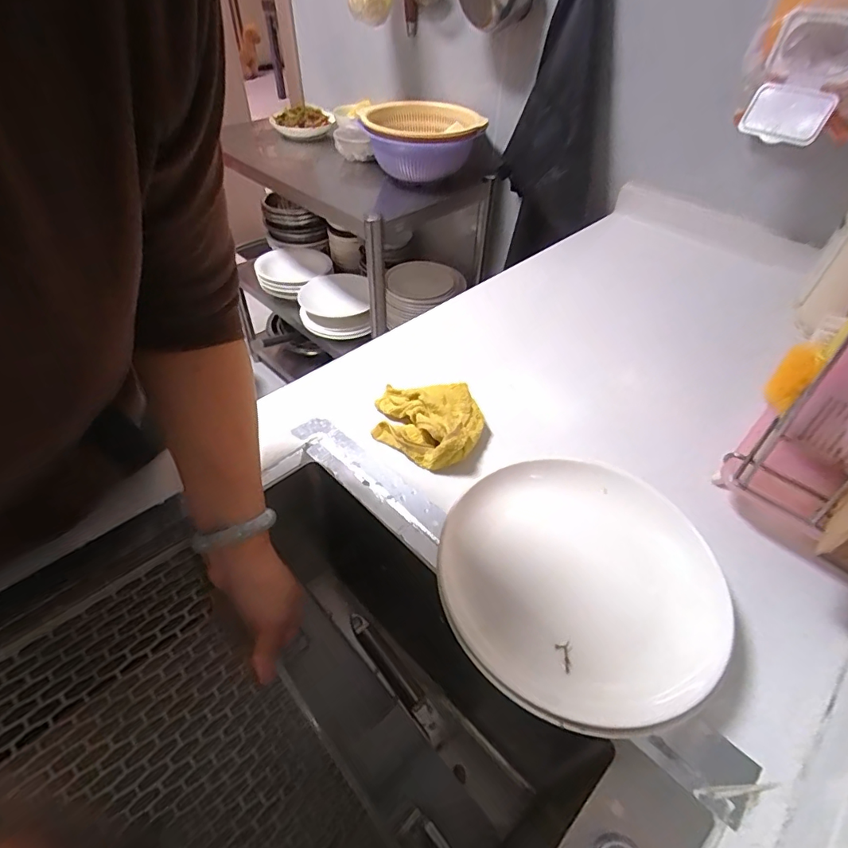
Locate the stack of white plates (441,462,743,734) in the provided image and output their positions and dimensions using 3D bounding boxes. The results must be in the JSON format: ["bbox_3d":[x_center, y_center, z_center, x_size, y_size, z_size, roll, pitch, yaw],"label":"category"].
[{"bbox_3d":[0.123,0.129,0.397,0.212,0.047,0.210,-33,54,-29],"label":"stack of white plates"}]

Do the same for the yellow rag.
[{"bbox_3d":[0.002,-0.004,0.529,0.122,0.044,0.105,7,45,6],"label":"yellow rag"}]

